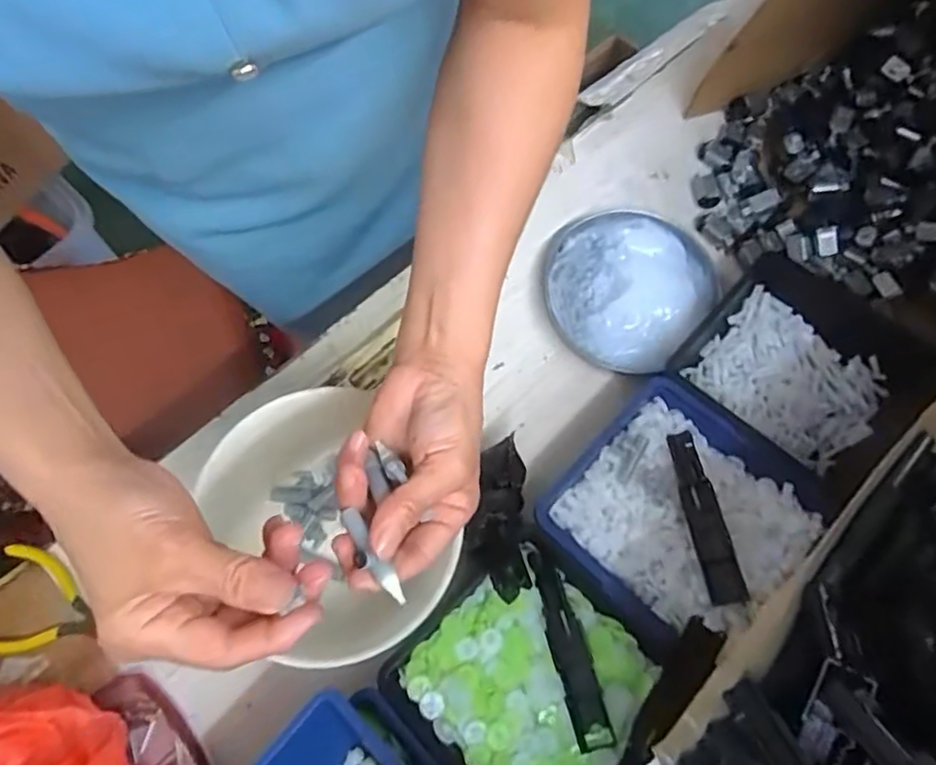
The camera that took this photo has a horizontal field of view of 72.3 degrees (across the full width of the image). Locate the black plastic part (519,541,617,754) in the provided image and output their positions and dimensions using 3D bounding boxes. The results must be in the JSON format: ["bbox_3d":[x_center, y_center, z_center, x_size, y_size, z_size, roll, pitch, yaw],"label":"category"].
[{"bbox_3d":[0.063,0.163,0.405,0.023,0.011,0.124,-14,73,-5],"label":"black plastic part"}]

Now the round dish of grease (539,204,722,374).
[{"bbox_3d":[0.131,-0.084,0.538,0.138,0.024,0.142,0,72,-1],"label":"round dish of grease"}]

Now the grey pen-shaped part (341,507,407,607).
[{"bbox_3d":[-0.045,0.079,0.290,0.012,0.010,0.050,-33,66,-11],"label":"grey pen-shaped part"}]

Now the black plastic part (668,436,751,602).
[{"bbox_3d":[0.159,0.088,0.434,0.023,0.005,0.117,-17,57,15],"label":"black plastic part"}]

